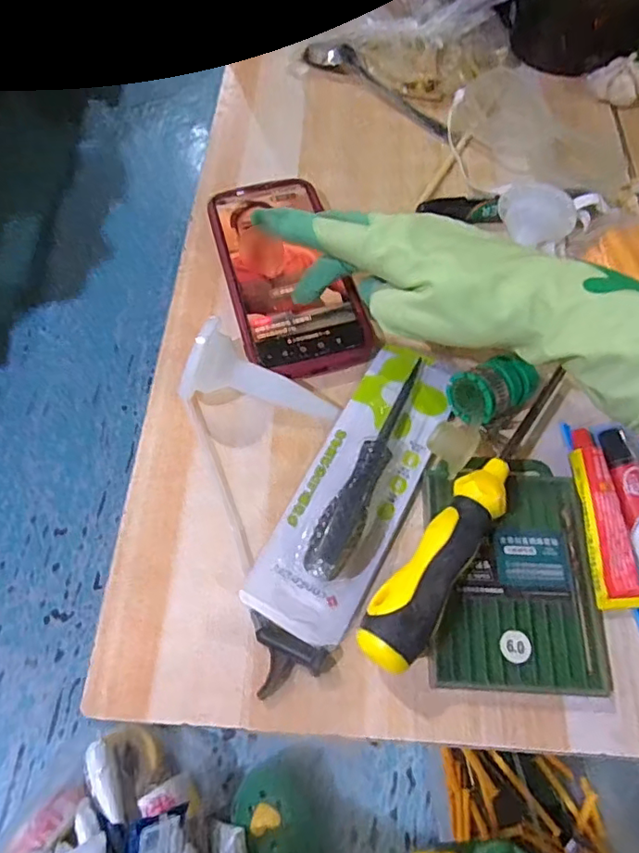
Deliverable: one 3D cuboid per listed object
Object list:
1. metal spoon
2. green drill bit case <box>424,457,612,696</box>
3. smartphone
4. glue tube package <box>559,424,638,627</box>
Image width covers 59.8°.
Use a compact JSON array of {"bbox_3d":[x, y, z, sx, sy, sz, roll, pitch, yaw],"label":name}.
[{"bbox_3d":[0.055,-0.301,0.490,0.175,0.014,0.029,41,71,19],"label":"metal spoon"},{"bbox_3d":[0.101,0.073,0.295,0.084,0.019,0.120,2,63,2],"label":"green drill bit case"},{"bbox_3d":[-0.024,-0.106,0.382,0.083,0.008,0.169,-18,65,-8],"label":"smartphone"},{"bbox_3d":[0.171,0.056,0.304,0.062,0.020,0.121,-12,63,-5],"label":"glue tube package"}]

